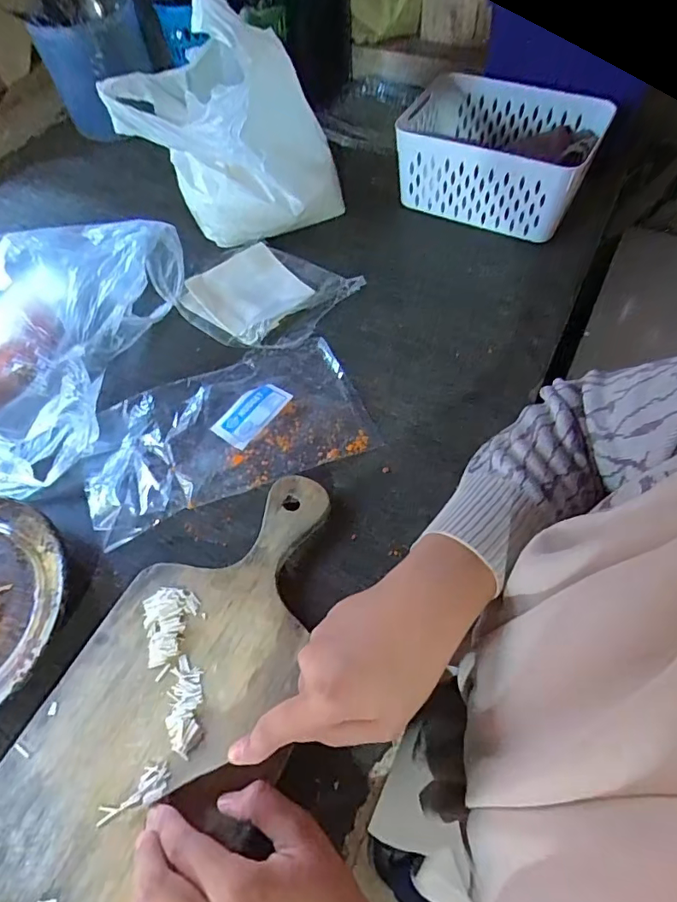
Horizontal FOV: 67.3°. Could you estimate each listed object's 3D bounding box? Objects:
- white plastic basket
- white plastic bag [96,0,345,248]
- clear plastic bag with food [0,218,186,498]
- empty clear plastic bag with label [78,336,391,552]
[{"bbox_3d":[0.188,-0.353,0.615,0.210,0.101,0.174,21,62,16],"label":"white plastic basket"},{"bbox_3d":[-0.128,-0.355,0.552,0.210,0.198,0.124,14,60,12],"label":"white plastic bag"},{"bbox_3d":[-0.322,-0.120,0.475,0.255,0.093,0.274,12,60,11],"label":"clear plastic bag with food"},{"bbox_3d":[-0.102,-0.020,0.454,0.241,0.016,0.133,-21,59,-9],"label":"empty clear plastic bag with label"}]

